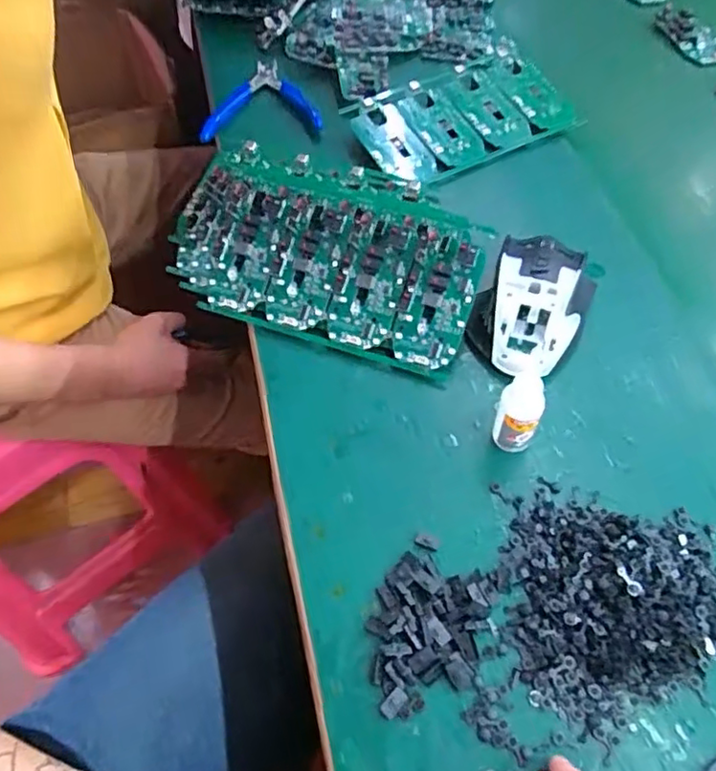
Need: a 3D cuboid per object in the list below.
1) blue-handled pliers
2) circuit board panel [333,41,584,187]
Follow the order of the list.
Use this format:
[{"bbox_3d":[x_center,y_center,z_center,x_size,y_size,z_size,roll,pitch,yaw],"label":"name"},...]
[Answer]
[{"bbox_3d":[-0.086,-0.273,0.586,0.111,0.020,0.104,3,57,2],"label":"blue-handled pliers"},{"bbox_3d":[0.094,-0.244,0.544,0.195,0.014,0.119,-25,60,-15],"label":"circuit board panel"}]

